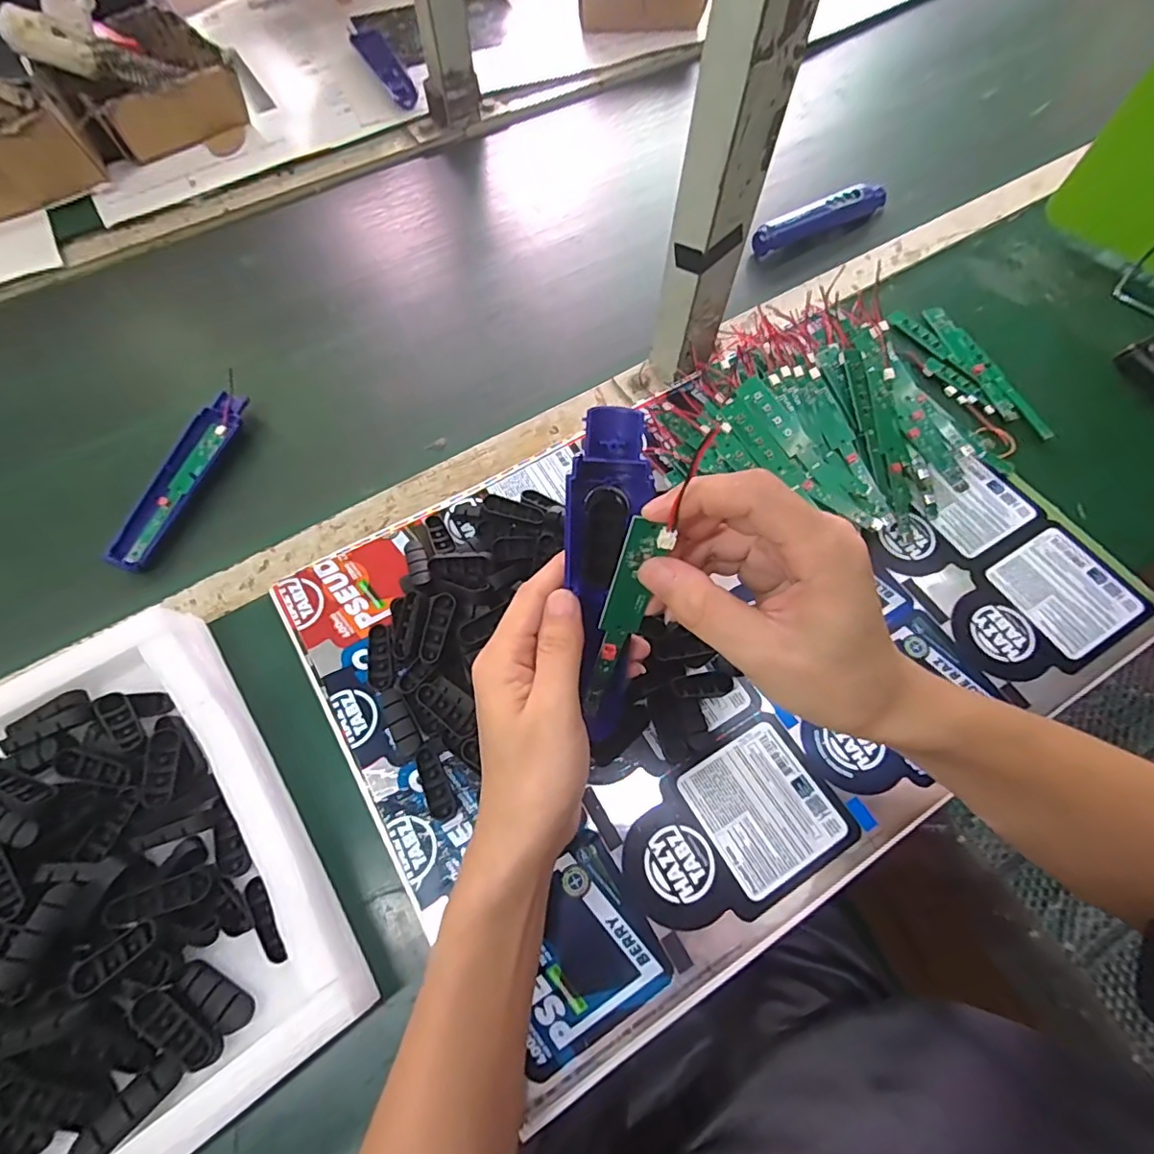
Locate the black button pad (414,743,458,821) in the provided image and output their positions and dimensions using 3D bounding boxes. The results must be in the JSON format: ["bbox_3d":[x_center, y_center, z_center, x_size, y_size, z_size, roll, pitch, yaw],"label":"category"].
[{"bbox_3d":[-0.093,0.133,0.365,0.016,0.005,0.050,-24,66,-11],"label":"black button pad"}]

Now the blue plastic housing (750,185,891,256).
[{"bbox_3d":[0.264,-0.392,0.609,0.167,0.032,0.033,-29,68,-13],"label":"blue plastic housing"}]

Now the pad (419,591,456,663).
[{"bbox_3d":[-0.097,0.034,0.384,0.017,0.004,0.048,12,77,6],"label":"pad"}]

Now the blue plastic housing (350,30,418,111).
[{"bbox_3d":[-0.238,-0.629,0.689,0.035,0.020,0.146,-26,70,-12],"label":"blue plastic housing"}]

